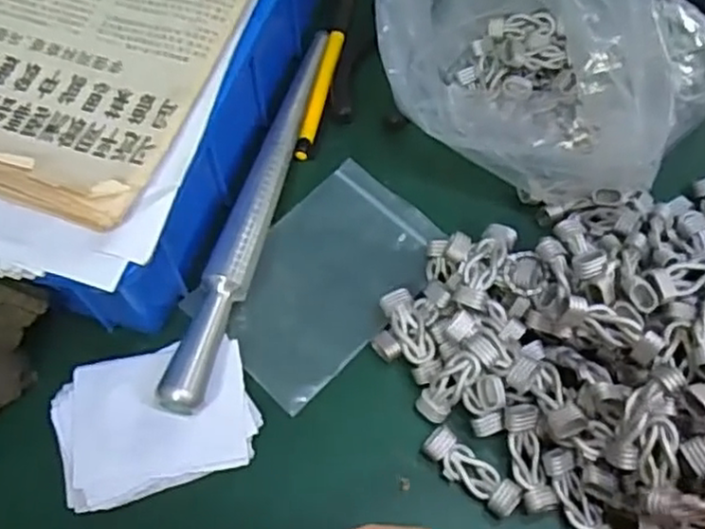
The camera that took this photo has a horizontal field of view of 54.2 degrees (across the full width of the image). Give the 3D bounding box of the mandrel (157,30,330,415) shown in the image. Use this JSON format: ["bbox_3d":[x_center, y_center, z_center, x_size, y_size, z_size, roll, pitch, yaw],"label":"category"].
[{"bbox_3d":[-0.048,-0.035,0.355,0.020,0.023,0.232,12,63,7],"label":"mandrel"}]

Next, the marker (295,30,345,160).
[{"bbox_3d":[-0.018,-0.099,0.396,0.009,0.006,0.092,11,63,6],"label":"marker"}]

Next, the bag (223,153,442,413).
[{"bbox_3d":[-0.013,0.005,0.349,0.078,0.006,0.120,40,69,19],"label":"bag"}]

